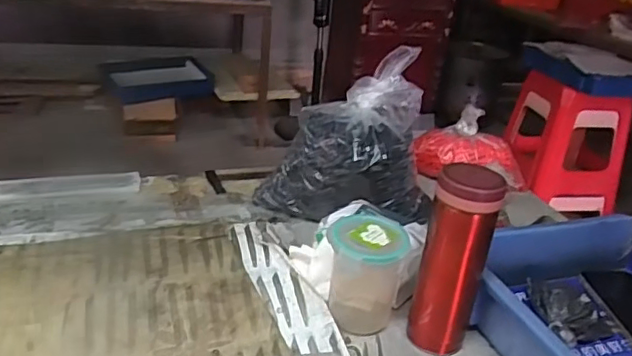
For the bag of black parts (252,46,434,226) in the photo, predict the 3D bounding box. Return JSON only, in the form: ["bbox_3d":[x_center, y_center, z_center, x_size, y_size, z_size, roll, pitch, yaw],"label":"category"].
[{"bbox_3d":[0.048,-0.043,0.778,0.189,0.209,0.158,23,31,30],"label":"bag of black parts"}]

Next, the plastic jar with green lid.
[{"bbox_3d":[0.047,0.100,0.594,0.080,0.109,0.069,10,25,6],"label":"plastic jar with green lid"}]

